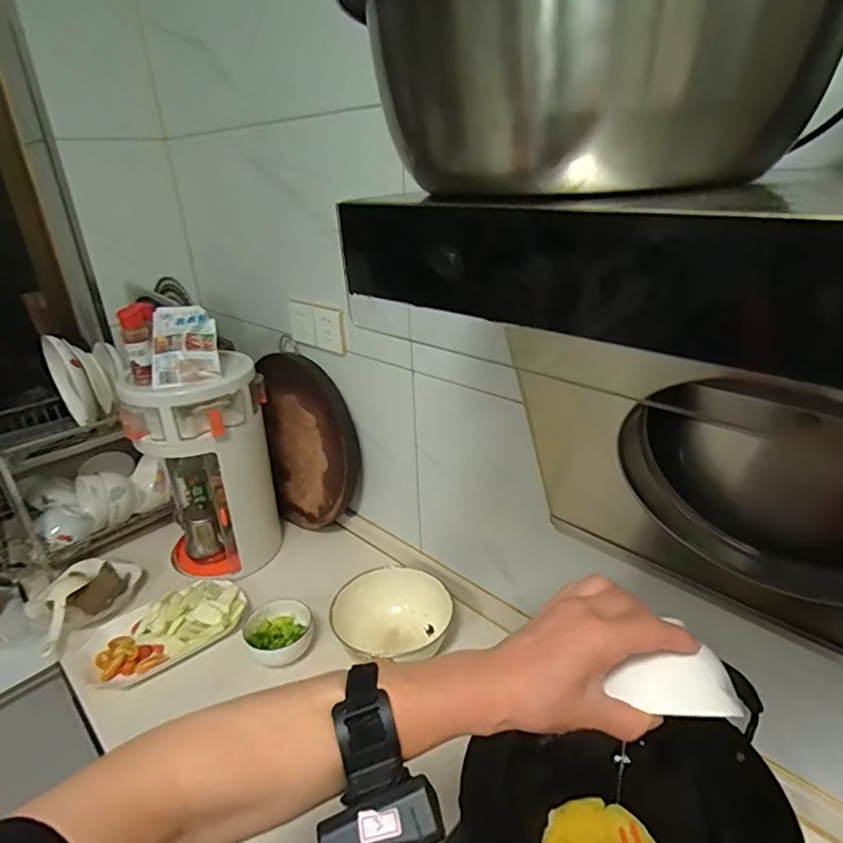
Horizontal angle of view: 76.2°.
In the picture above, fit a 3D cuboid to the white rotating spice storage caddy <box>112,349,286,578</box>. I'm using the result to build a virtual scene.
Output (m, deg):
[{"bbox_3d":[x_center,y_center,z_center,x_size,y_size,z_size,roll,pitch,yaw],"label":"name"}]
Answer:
[{"bbox_3d":[-0.410,0.093,1.064,0.231,0.404,0.193,-11,27,-18],"label":"white rotating spice storage caddy"}]

